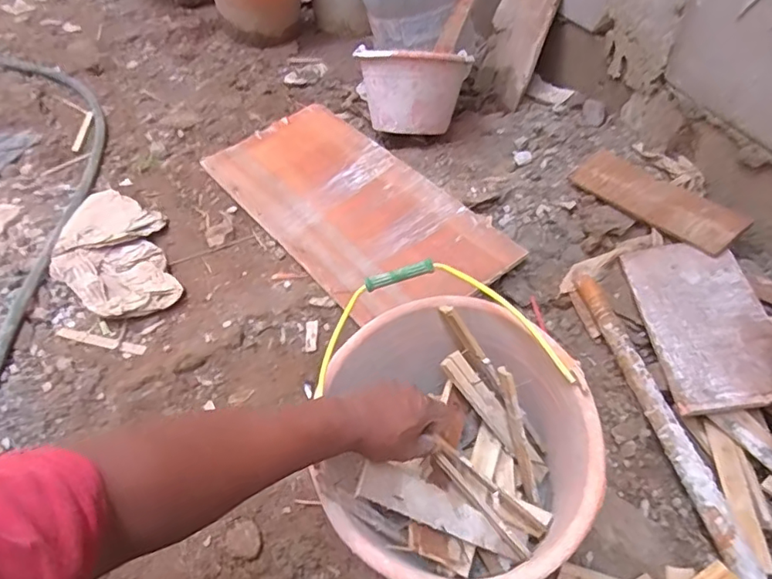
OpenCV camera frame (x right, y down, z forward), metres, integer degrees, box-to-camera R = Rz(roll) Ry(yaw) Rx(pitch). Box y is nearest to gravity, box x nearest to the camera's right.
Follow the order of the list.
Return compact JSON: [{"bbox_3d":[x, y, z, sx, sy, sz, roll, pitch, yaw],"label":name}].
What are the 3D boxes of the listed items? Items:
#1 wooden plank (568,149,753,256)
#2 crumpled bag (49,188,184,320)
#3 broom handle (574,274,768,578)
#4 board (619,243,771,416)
[{"bbox_3d":[0.482,-0.164,1.015,0.099,0.016,0.324,-36,47,-6],"label":"wooden plank"},{"bbox_3d":[-0.515,-0.077,1.046,0.201,0.047,0.376,-21,48,-12],"label":"crumpled bag"},{"bbox_3d":[0.386,0.192,0.752,0.044,0.025,0.573,-10,46,-2],"label":"broom handle"},{"bbox_3d":[0.481,0.041,0.848,0.160,0.010,0.309,-9,45,11],"label":"board"}]

